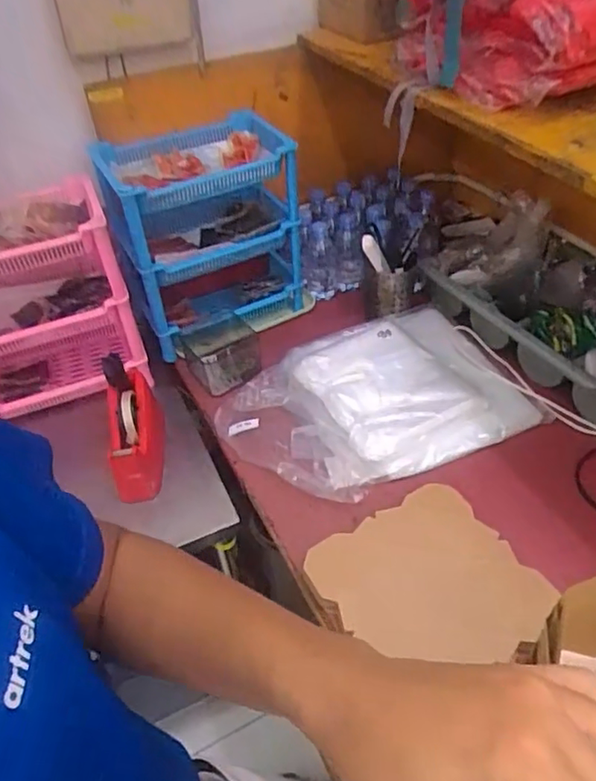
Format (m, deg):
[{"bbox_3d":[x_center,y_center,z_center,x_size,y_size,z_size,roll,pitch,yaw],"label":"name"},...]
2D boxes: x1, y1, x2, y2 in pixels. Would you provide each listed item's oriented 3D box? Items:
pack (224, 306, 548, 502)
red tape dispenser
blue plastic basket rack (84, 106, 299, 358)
[{"bbox_3d":[0.117,0.011,0.989,0.476,0.053,0.329,-19,46,-15],"label":"pack"},{"bbox_3d":[-0.262,0.044,0.945,0.083,0.091,0.254,-11,59,-7],"label":"red tape dispenser"},{"bbox_3d":[-0.162,-0.284,1.069,0.305,0.302,0.189,-22,47,-18],"label":"blue plastic basket rack"}]

